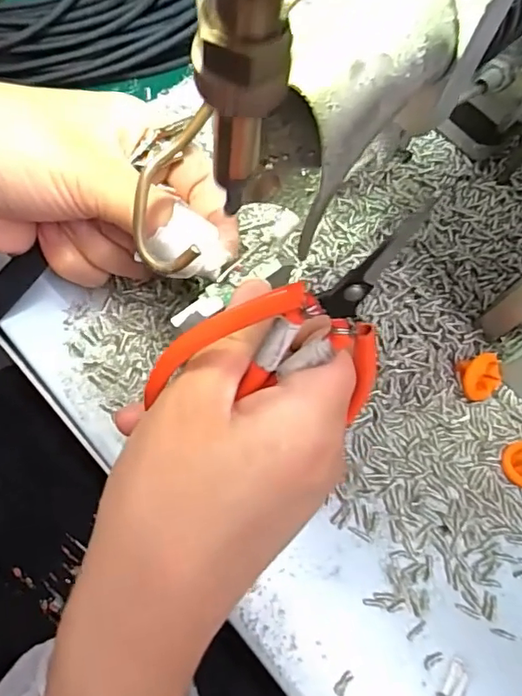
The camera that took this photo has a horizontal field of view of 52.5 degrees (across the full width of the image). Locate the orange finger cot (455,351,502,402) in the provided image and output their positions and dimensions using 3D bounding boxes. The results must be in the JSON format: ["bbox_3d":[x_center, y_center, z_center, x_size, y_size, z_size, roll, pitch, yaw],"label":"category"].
[{"bbox_3d":[0.093,0.012,0.226,0.020,0.010,0.020,-29,110,-3],"label":"orange finger cot"}]

